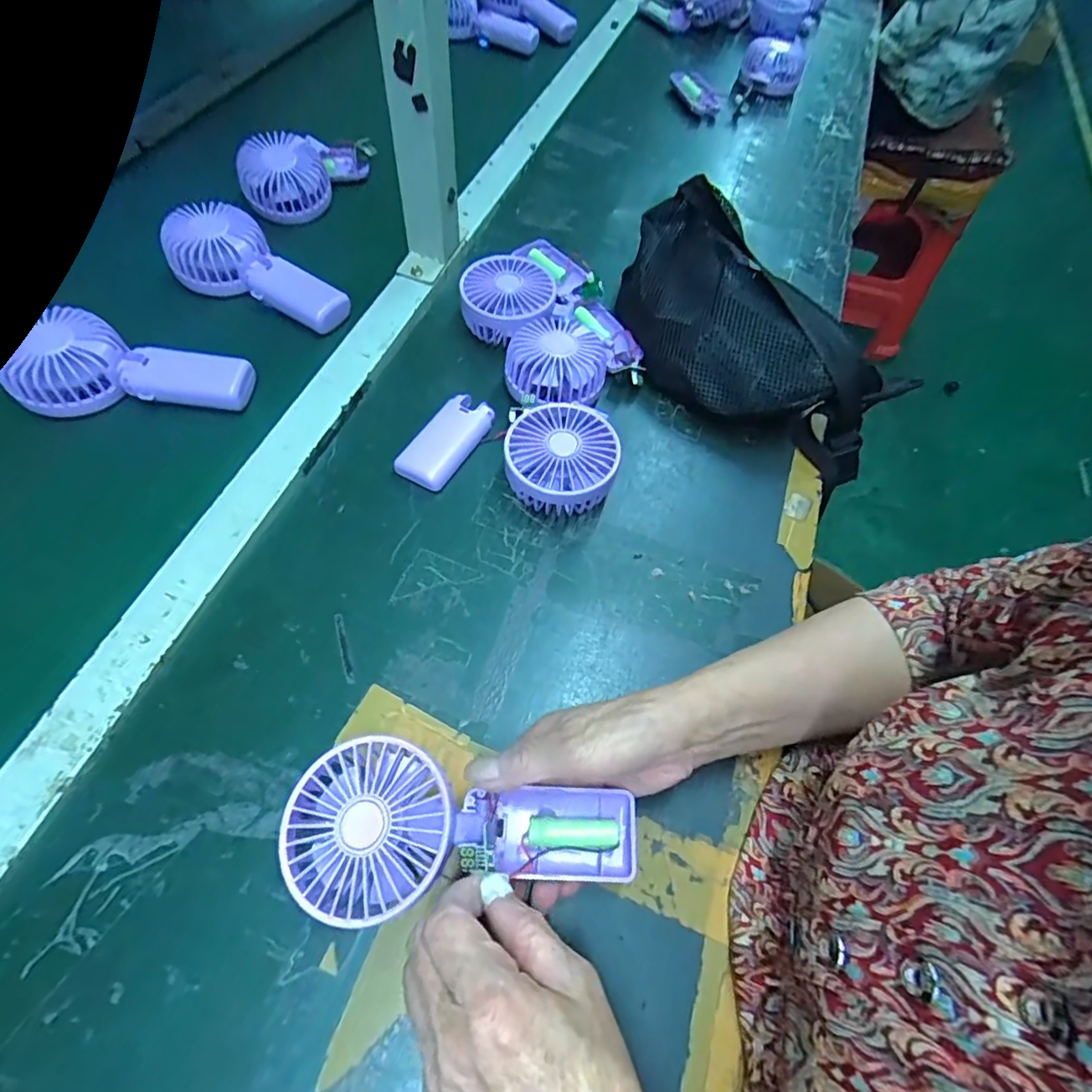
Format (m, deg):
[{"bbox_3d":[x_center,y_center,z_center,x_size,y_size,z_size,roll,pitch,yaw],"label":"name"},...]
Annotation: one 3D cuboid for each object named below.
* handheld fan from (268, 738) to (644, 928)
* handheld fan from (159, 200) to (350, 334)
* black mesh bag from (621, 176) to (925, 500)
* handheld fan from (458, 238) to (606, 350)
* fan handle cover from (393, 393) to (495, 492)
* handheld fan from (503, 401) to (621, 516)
[{"bbox_3d":[-0.043,0.149,0.287,0.180,0.034,0.079,8,61,-7],"label":"handheld fan"},{"bbox_3d":[-0.264,-0.247,0.496,0.169,0.047,0.080,35,65,14],"label":"handheld fan"},{"bbox_3d":[0.163,-0.193,0.480,0.138,0.087,0.294,-30,67,-18],"label":"black mesh bag"},{"bbox_3d":[-0.013,-0.247,0.521,0.103,0.042,0.148,34,64,14],"label":"handheld fan"},{"bbox_3d":[-0.080,-0.085,0.447,0.040,0.017,0.089,28,63,11],"label":"fan handle cover"},{"bbox_3d":[0.011,-0.066,0.426,0.082,0.042,0.086,2,61,-3],"label":"handheld fan"}]

